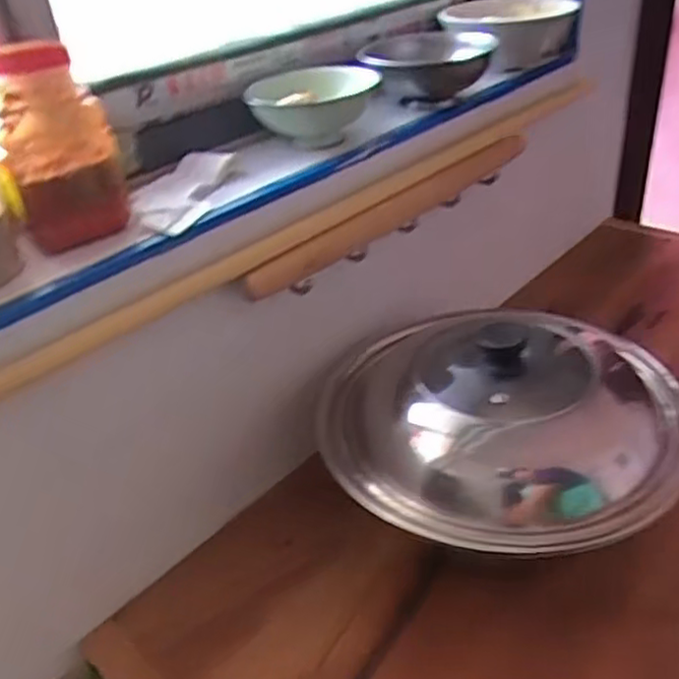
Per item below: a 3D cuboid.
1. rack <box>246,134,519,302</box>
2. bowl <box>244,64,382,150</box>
[{"bbox_3d":[0.073,-0.139,0.708,0.020,0.044,0.441,23,42,37],"label":"rack"},{"bbox_3d":[-0.024,-0.233,0.677,0.123,0.056,0.123,1,33,11],"label":"bowl"}]

